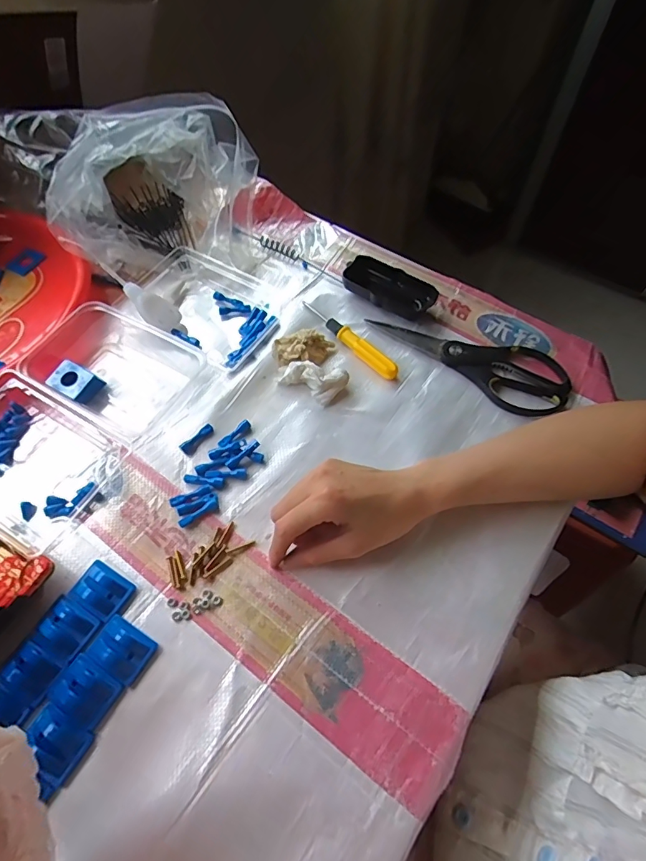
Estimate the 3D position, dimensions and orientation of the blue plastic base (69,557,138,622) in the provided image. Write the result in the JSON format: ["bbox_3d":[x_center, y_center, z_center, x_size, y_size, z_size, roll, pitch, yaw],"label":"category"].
[{"bbox_3d":[-0.178,0.127,0.368,0.042,0.014,0.034,29,63,15],"label":"blue plastic base"}]

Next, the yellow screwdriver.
[{"bbox_3d":[0.028,-0.101,0.502,0.017,0.017,0.137,-39,67,-21],"label":"yellow screwdriver"}]

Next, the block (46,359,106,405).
[{"bbox_3d":[-0.251,-0.048,0.467,0.043,0.023,0.033,25,62,13],"label":"block"}]

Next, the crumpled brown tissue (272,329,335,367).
[{"bbox_3d":[-0.021,-0.088,0.487,0.063,0.024,0.038,-4,59,-3],"label":"crumpled brown tissue"}]

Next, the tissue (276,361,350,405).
[{"bbox_3d":[-0.011,-0.056,0.470,0.066,0.027,0.036,28,63,15],"label":"tissue"}]

